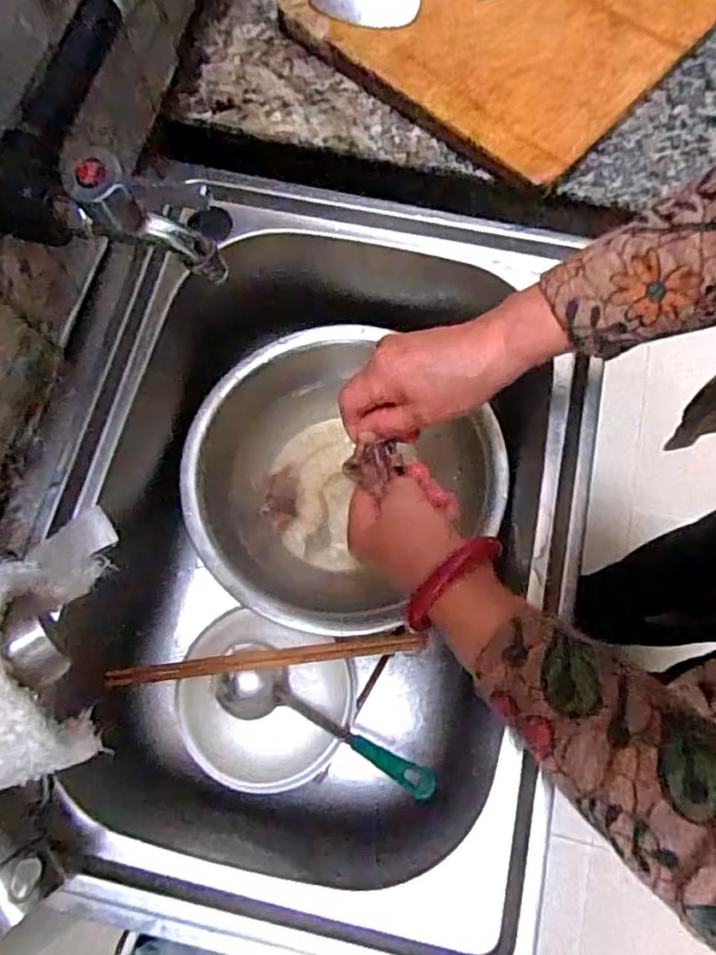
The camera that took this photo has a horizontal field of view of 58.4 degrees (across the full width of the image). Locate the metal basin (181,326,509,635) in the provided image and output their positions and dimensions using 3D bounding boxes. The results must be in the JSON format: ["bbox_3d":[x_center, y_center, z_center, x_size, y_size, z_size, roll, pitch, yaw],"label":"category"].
[{"bbox_3d":[-0.028,0.005,0.597,0.252,0.076,0.260,0,71,-1],"label":"metal basin"}]

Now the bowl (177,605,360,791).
[{"bbox_3d":[-0.079,0.187,0.535,0.141,0.038,0.129,15,72,4],"label":"bowl"}]

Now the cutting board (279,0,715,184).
[{"bbox_3d":[0.171,-0.455,0.578,0.291,0.019,0.395,40,75,11],"label":"cutting board"}]

